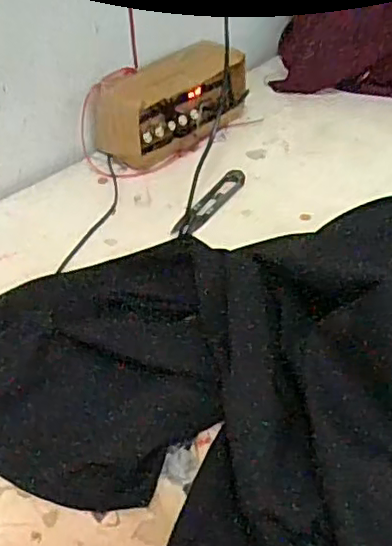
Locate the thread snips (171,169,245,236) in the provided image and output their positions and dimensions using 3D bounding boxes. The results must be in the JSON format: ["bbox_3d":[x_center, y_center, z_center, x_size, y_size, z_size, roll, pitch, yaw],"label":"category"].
[{"bbox_3d":[0.016,-0.073,0.627,0.025,0.009,0.109,22,47,27],"label":"thread snips"}]

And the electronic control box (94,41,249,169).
[{"bbox_3d":[-0.024,-0.198,0.719,0.184,0.084,0.077,-34,49,-30],"label":"electronic control box"}]

